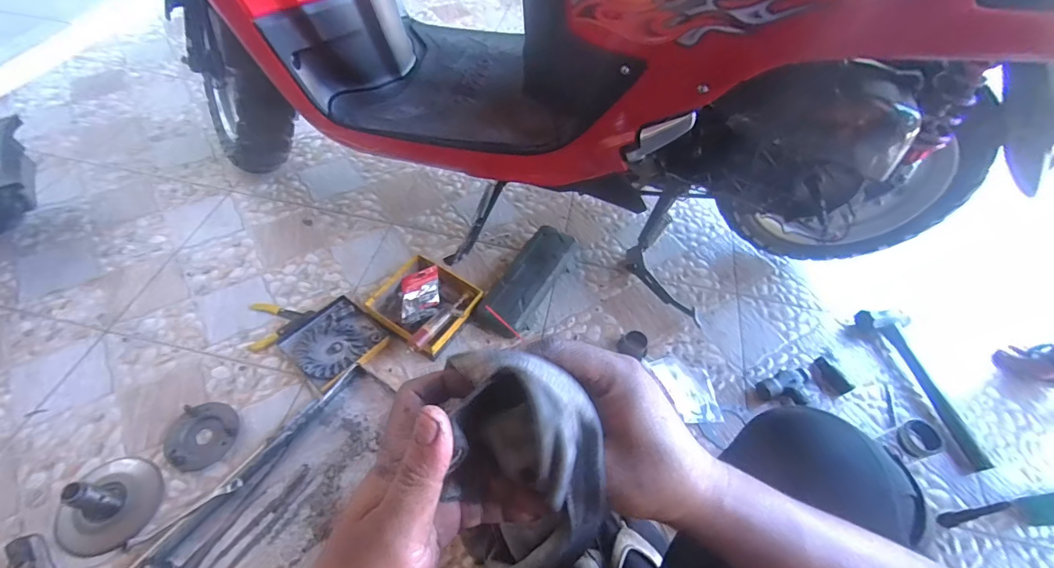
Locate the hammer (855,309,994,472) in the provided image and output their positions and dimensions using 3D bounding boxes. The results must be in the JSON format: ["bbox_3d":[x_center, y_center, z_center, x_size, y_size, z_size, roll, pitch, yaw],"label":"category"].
[{"bbox_3d":[0.812,0.194,0.933,0.080,0.050,0.343,-8,55,-11],"label":"hammer"}]

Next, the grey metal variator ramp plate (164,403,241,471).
[{"bbox_3d":[-0.544,0.253,0.772,0.109,0.019,0.104,3,53,-4],"label":"grey metal variator ramp plate"}]

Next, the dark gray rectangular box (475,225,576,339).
[{"bbox_3d":[0.004,-0.010,1.002,0.104,0.060,0.294,27,55,14],"label":"dark gray rectangular box"}]

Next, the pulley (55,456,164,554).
[{"bbox_3d":[-0.628,0.312,0.671,0.126,0.086,0.134,18,54,8],"label":"pulley"}]

